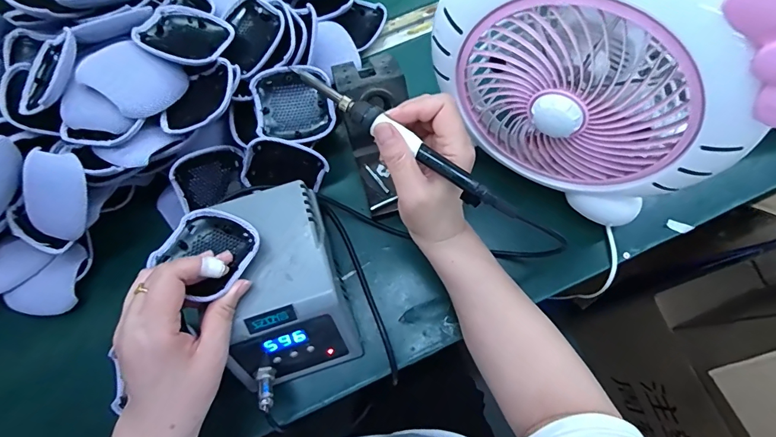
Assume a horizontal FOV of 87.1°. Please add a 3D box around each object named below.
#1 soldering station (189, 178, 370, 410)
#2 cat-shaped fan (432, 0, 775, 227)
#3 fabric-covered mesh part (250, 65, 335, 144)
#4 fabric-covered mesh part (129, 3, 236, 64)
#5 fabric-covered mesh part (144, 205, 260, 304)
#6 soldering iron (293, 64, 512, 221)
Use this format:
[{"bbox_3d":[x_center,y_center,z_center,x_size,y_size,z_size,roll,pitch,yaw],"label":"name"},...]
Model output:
[{"bbox_3d":[-0.102,0.065,0.381,0.115,0.092,0.165,-21,71,-5],"label":"soldering station"},{"bbox_3d":[0.160,-0.116,0.329,0.244,0.229,0.086,26,74,11],"label":"cat-shaped fan"},{"bbox_3d":[-0.098,-0.118,0.426,0.078,0.016,0.075,-11,98,-4],"label":"fabric-covered mesh part"},{"bbox_3d":[-0.205,-0.181,0.414,0.078,0.023,0.075,19,55,-3],"label":"fabric-covered mesh part"},{"bbox_3d":[-0.151,0.025,0.338,0.077,0.035,0.070,27,74,11],"label":"fabric-covered mesh part"},{"bbox_3d":[0.012,-0.060,0.316,0.200,0.014,0.017,34,76,5],"label":"soldering iron"}]

